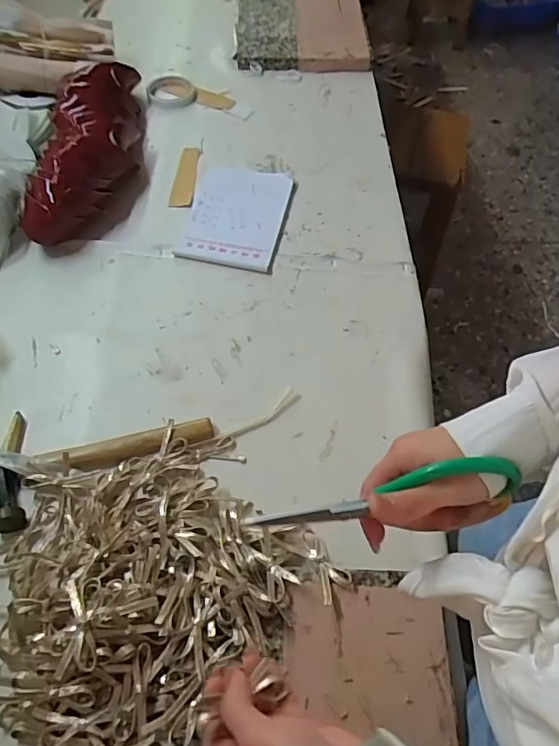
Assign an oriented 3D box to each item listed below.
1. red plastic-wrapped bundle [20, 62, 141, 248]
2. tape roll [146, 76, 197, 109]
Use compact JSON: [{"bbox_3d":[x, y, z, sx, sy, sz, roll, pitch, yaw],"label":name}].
[{"bbox_3d":[-0.312,-0.385,0.846,0.143,0.094,0.434,-4,57,-5],"label":"red plastic-wrapped bundle"},{"bbox_3d":[-0.215,-0.560,1.027,0.095,0.016,0.098,1,56,-2],"label":"tape roll"}]

